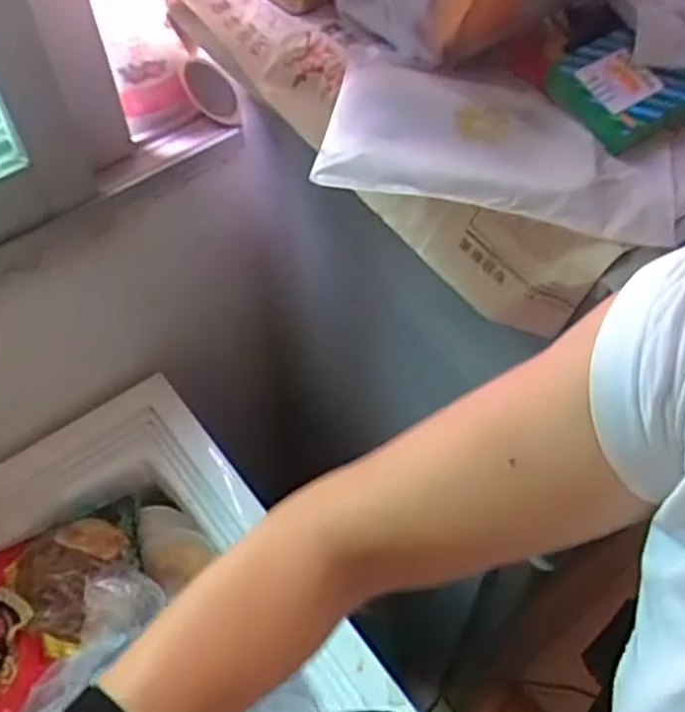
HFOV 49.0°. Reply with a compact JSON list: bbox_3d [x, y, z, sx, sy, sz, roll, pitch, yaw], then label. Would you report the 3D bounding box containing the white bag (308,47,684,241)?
[{"bbox_3d":[0.097,-0.135,0.459,0.205,0.025,0.131,10,56,7],"label":"white bag"}]

